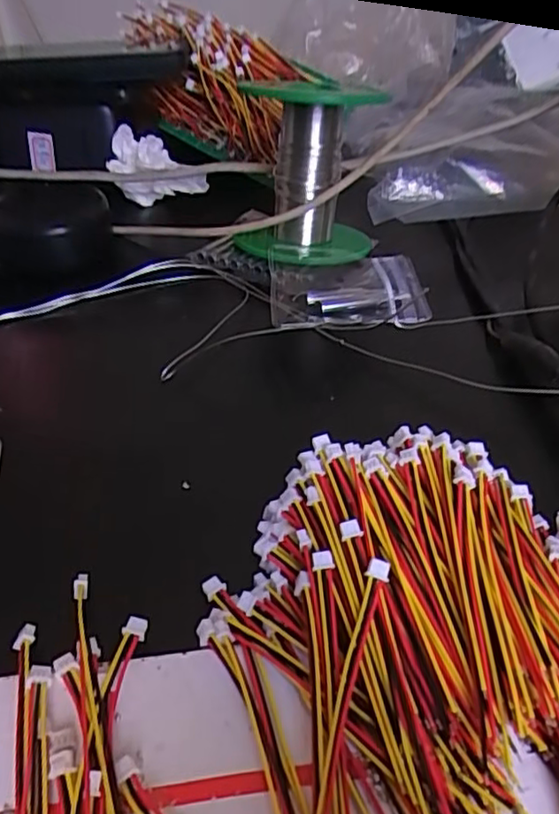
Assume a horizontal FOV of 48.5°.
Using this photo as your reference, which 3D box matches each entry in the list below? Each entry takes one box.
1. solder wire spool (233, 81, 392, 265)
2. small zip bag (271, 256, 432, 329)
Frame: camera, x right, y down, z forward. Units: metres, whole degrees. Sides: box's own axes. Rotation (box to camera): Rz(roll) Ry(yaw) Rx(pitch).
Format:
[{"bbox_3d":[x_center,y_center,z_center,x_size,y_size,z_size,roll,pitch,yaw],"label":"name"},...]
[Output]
[{"bbox_3d":[0.013,-0.109,0.290,0.062,0.074,0.062,-2,40,2],"label":"solder wire spool"},{"bbox_3d":[0.030,-0.051,0.275,0.066,0.008,0.048,0,40,4],"label":"small zip bag"}]

